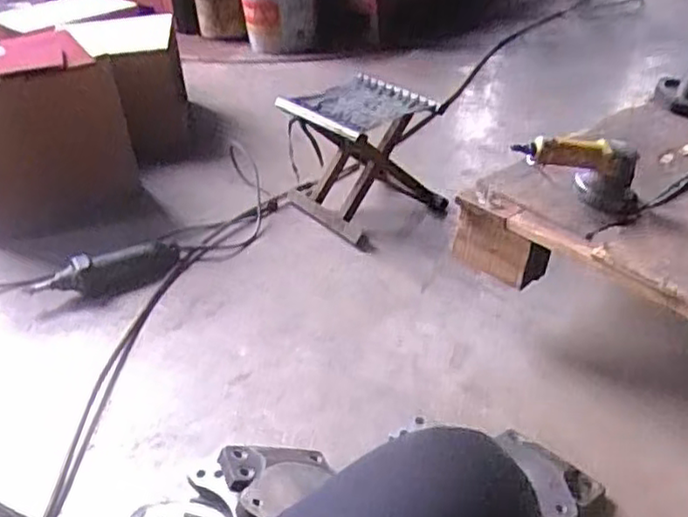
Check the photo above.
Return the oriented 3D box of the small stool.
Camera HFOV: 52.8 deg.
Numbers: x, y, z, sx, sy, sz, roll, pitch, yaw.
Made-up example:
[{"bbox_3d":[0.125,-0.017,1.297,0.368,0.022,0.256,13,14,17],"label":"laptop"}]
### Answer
[{"bbox_3d":[0.038,-0.221,1.472,0.248,0.240,0.283,-22,37,-24],"label":"small stool"}]

